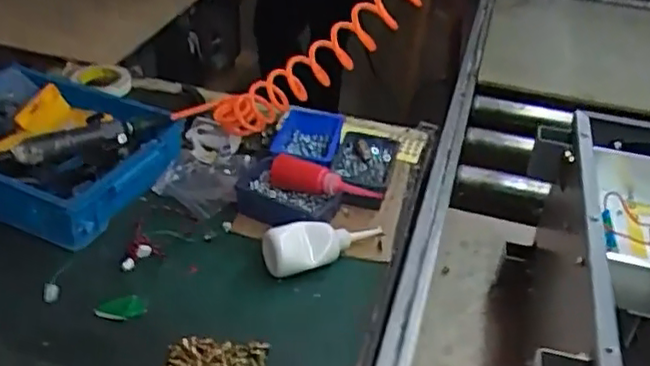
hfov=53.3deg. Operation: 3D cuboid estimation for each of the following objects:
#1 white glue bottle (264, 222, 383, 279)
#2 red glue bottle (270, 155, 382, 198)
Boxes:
[{"bbox_3d":[0.004,0.076,0.876,0.176,0.057,0.046,-13,38,-23],"label":"white glue bottle"},{"bbox_3d":[-0.009,0.000,0.944,0.180,0.051,0.046,14,34,35],"label":"red glue bottle"}]

